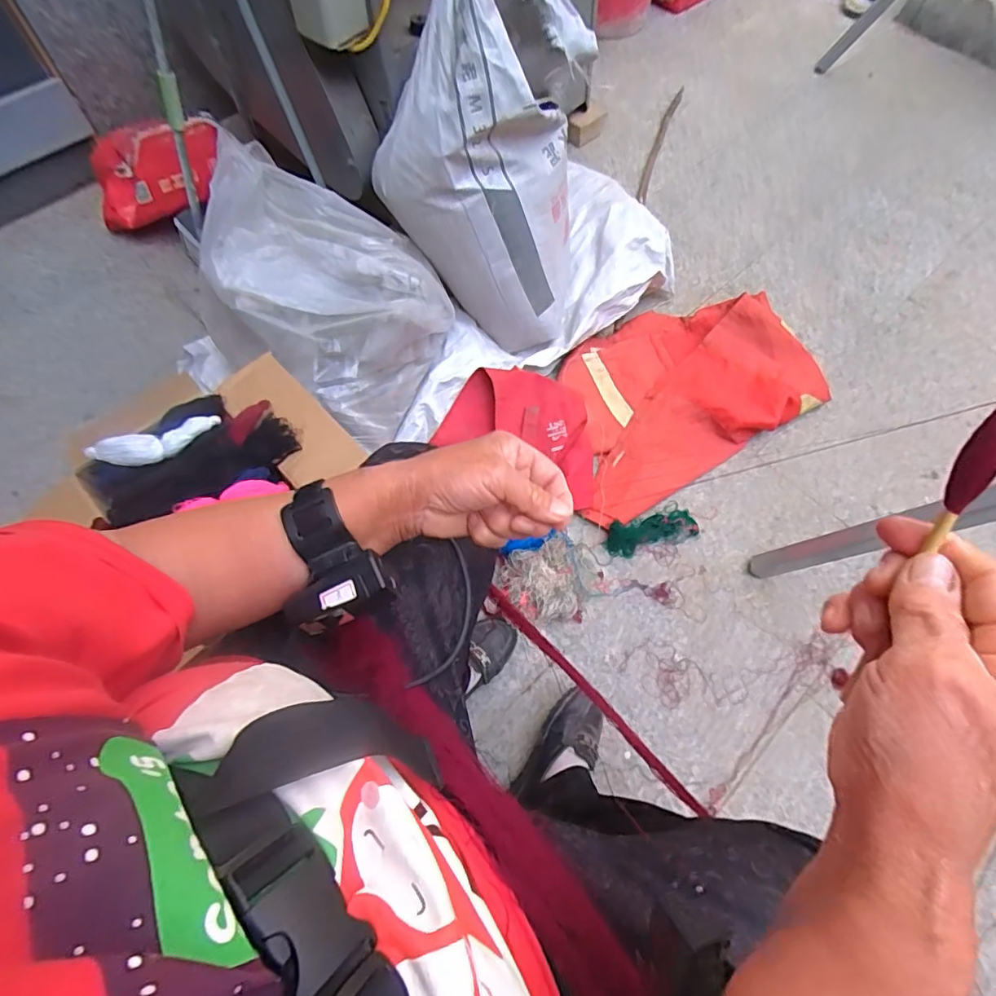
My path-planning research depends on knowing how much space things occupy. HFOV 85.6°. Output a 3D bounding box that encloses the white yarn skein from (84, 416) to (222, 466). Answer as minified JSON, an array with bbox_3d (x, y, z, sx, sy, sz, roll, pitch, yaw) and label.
[{"bbox_3d":[-0.440,-0.071,0.691,0.151,0.033,0.035,-21,64,-12],"label":"white yarn skein"}]

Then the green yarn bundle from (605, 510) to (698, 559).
[{"bbox_3d":[0.268,0.062,0.938,0.166,0.026,0.057,-12,67,-7],"label":"green yarn bundle"}]

